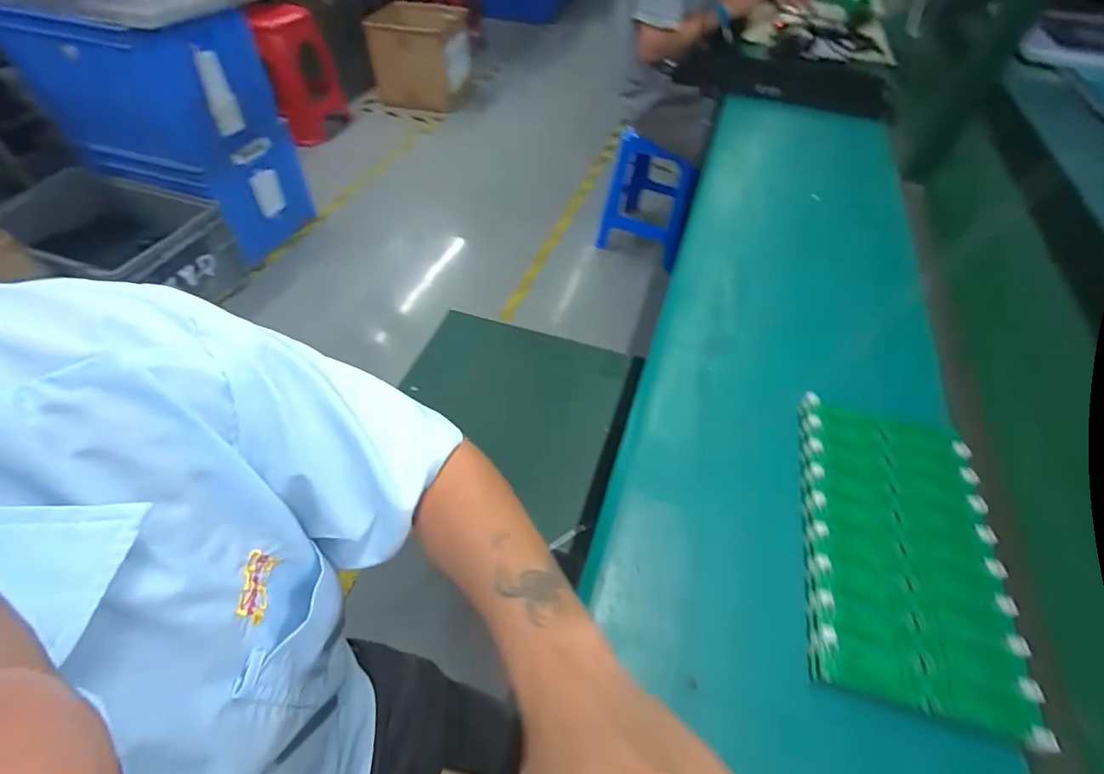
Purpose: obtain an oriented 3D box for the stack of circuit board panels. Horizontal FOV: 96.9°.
[{"bbox_3d":[0.282,0.126,0.398,0.142,0.023,0.243,14,51,9],"label":"stack of circuit board panels"}]

